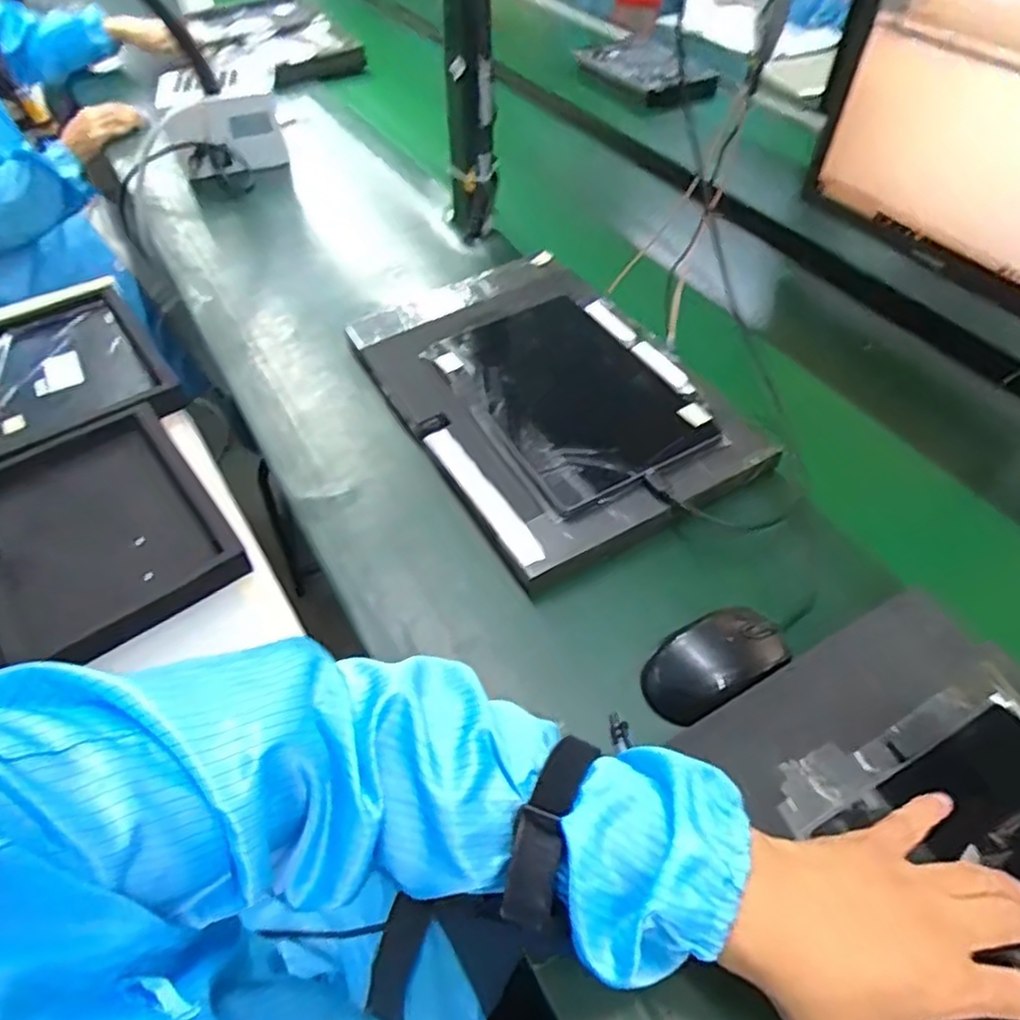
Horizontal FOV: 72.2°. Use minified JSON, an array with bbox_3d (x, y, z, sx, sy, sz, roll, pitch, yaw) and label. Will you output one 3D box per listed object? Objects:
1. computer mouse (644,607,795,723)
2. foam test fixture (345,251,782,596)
[{"bbox_3d":[0.148,0.110,0.504,0.101,0.031,0.059,-25,54,-19],"label":"computer mouse"},{"bbox_3d":[0.026,-0.121,0.691,0.258,0.050,0.385,-24,54,-18],"label":"foam test fixture"}]

